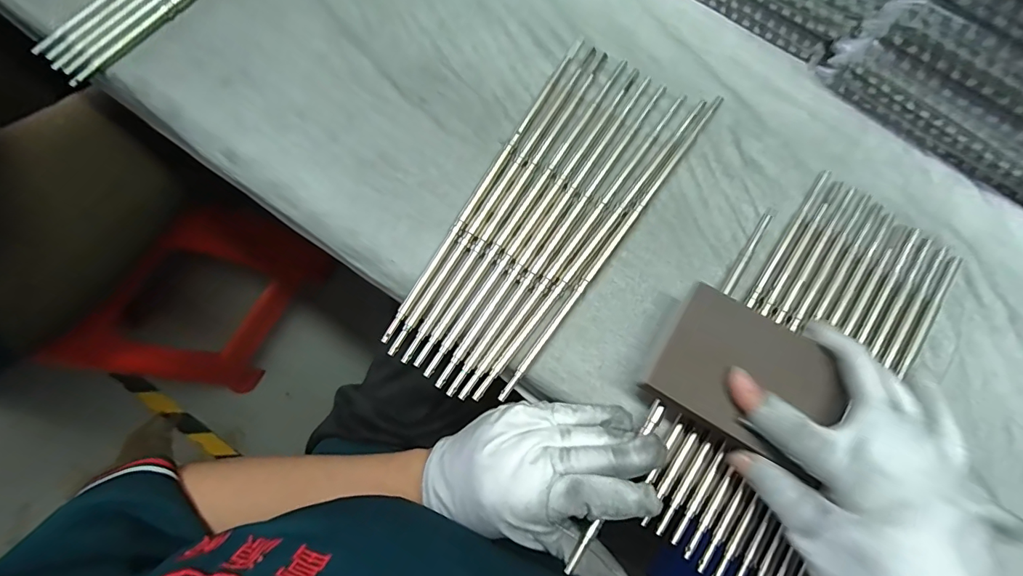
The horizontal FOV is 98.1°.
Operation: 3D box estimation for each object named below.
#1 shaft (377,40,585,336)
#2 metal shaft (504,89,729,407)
[{"bbox_3d":[-0.015,-0.076,0.308,0.008,0.006,0.258,30,79,6],"label":"shaft"},{"bbox_3d":[0.072,-0.034,0.300,0.007,0.005,0.260,37,80,7],"label":"metal shaft"}]

